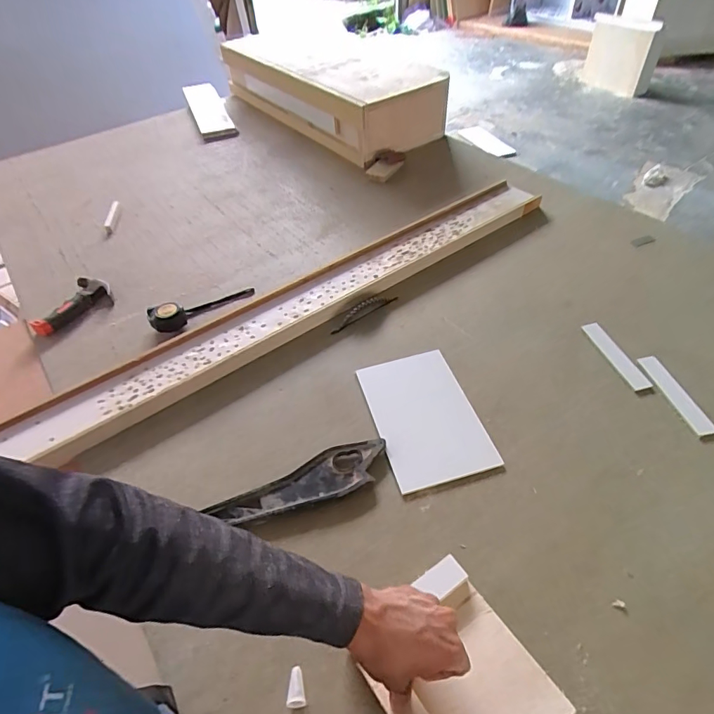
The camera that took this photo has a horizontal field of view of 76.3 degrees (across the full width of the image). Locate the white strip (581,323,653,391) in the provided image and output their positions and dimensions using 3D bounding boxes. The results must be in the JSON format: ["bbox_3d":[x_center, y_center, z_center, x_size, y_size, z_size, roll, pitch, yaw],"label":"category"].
[{"bbox_3d":[0.428,-0.004,0.750,0.034,0.011,0.142,-13,47,-7],"label":"white strip"}]

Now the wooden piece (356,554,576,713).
[{"bbox_3d":[0.099,0.318,0.453,0.151,0.025,0.174,-30,52,-21],"label":"wooden piece"}]

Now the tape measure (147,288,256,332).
[{"bbox_3d":[-0.295,-0.105,0.873,0.204,0.035,0.058,-27,50,-18],"label":"tape measure"}]

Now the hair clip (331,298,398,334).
[{"bbox_3d":[0.011,-0.087,0.850,0.148,0.017,0.026,-33,53,-23],"label":"hair clip"}]

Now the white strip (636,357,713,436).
[{"bbox_3d":[0.488,0.056,0.695,0.036,0.008,0.148,-11,47,-5],"label":"white strip"}]

